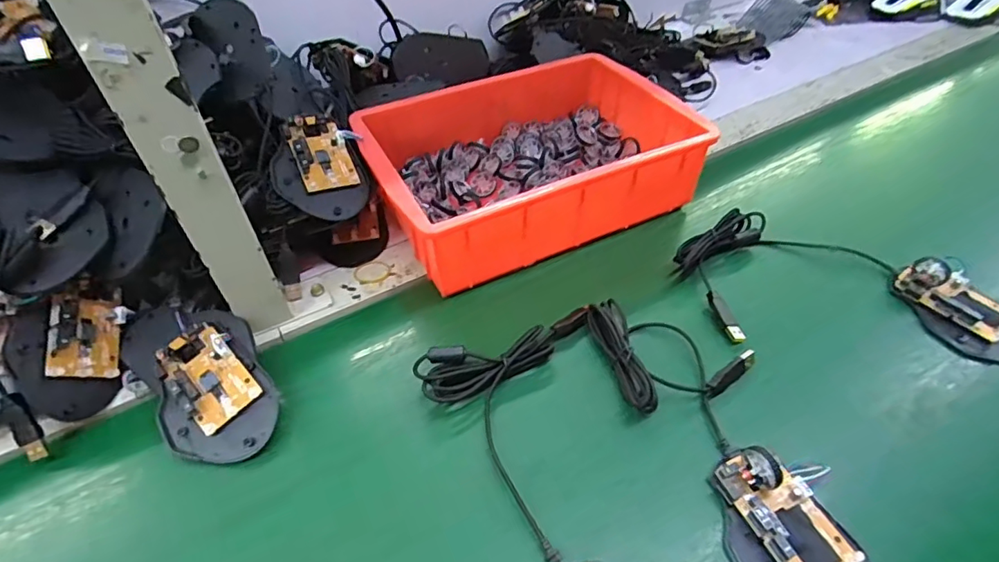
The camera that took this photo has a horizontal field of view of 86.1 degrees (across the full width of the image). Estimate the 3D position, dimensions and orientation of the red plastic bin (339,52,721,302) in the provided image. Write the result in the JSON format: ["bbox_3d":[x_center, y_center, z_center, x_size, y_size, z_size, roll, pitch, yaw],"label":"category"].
[{"bbox_3d":[0.023,-0.120,0.527,0.290,0.085,0.208,-20,50,-17],"label":"red plastic bin"}]

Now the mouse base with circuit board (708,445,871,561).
[{"bbox_3d":[0.169,0.146,0.309,0.068,0.030,0.103,-15,49,-13],"label":"mouse base with circuit board"}]

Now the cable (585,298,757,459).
[{"bbox_3d":[0.119,0.060,0.398,0.124,0.024,0.088,22,51,20],"label":"cable"}]

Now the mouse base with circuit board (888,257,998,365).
[{"bbox_3d":[0.377,0.021,0.427,0.064,0.032,0.103,-21,51,-18],"label":"mouse base with circuit board"}]

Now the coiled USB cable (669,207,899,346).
[{"bbox_3d":[0.241,-0.019,0.475,0.176,0.028,0.109,-20,50,-17],"label":"coiled USB cable"}]

